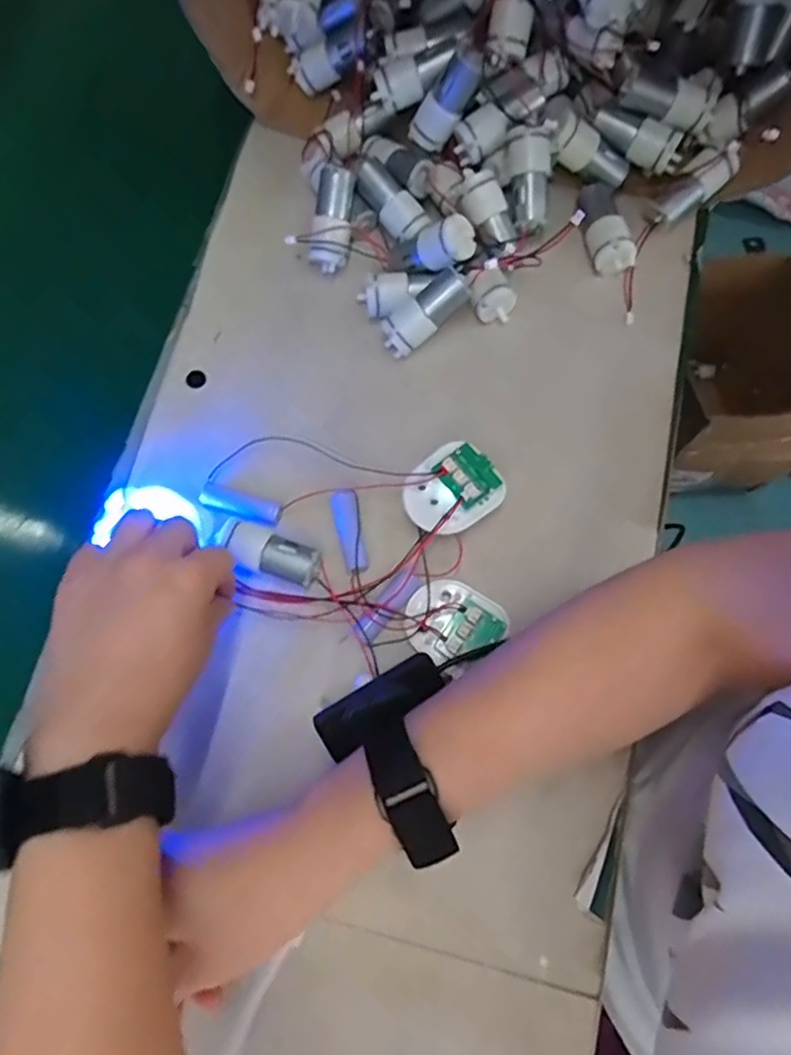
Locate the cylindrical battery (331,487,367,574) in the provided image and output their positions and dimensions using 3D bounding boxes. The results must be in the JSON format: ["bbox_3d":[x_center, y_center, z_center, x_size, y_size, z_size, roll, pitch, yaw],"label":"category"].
[{"bbox_3d":[-0.028,0.002,0.393,0.017,0.009,0.050,-9,72,-1],"label":"cylindrical battery"}]

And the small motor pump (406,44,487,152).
[{"bbox_3d":[0.034,-0.280,0.425,0.023,0.068,0.024,-4,68,-34],"label":"small motor pump"}]

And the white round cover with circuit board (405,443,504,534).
[{"bbox_3d":[0.033,-0.022,0.391,0.055,0.018,0.051,-40,75,-10],"label":"white round cover with circuit board"}]

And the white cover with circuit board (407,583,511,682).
[{"bbox_3d":[0.034,0.055,0.378,0.054,0.007,0.048,35,77,12],"label":"white cover with circuit board"}]

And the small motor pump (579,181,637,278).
[{"bbox_3d":[0.141,-0.204,0.439,0.023,0.022,0.068,-9,72,-1],"label":"small motor pump"}]

